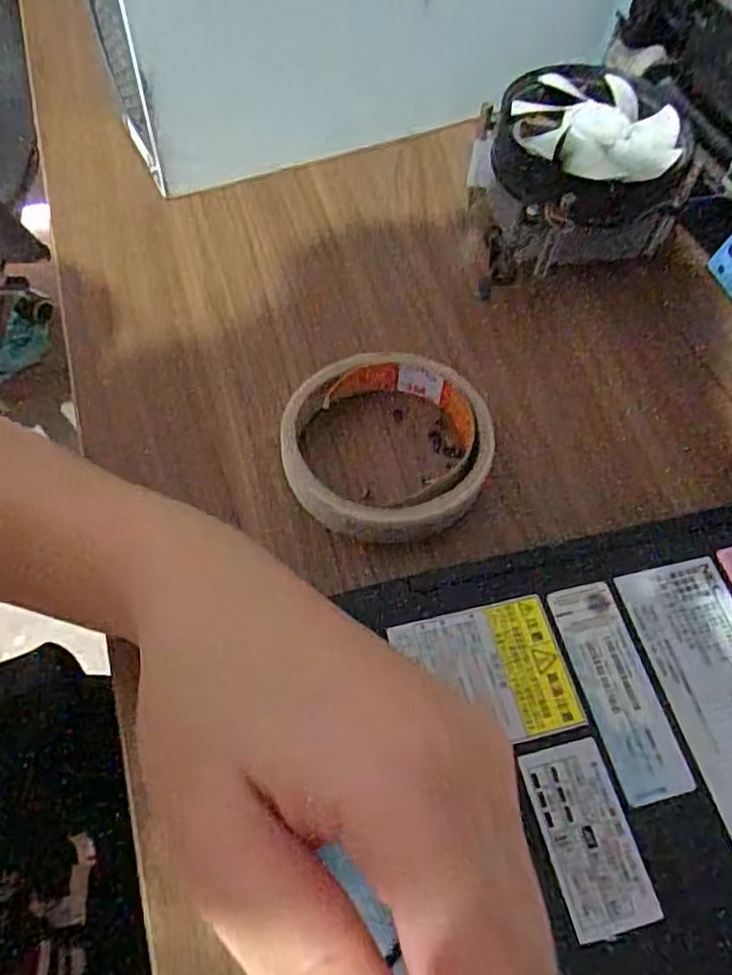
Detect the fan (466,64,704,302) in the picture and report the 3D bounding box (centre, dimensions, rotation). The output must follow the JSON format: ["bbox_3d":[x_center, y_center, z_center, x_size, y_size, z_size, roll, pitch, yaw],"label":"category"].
[{"bbox_3d":[0.103,-0.160,0.351,0.104,0.065,0.094,-8,62,-8],"label":"fan"}]

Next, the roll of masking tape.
[{"bbox_3d":[0.009,-0.017,0.292,0.087,0.027,0.088,1,61,-3],"label":"roll of masking tape"}]

